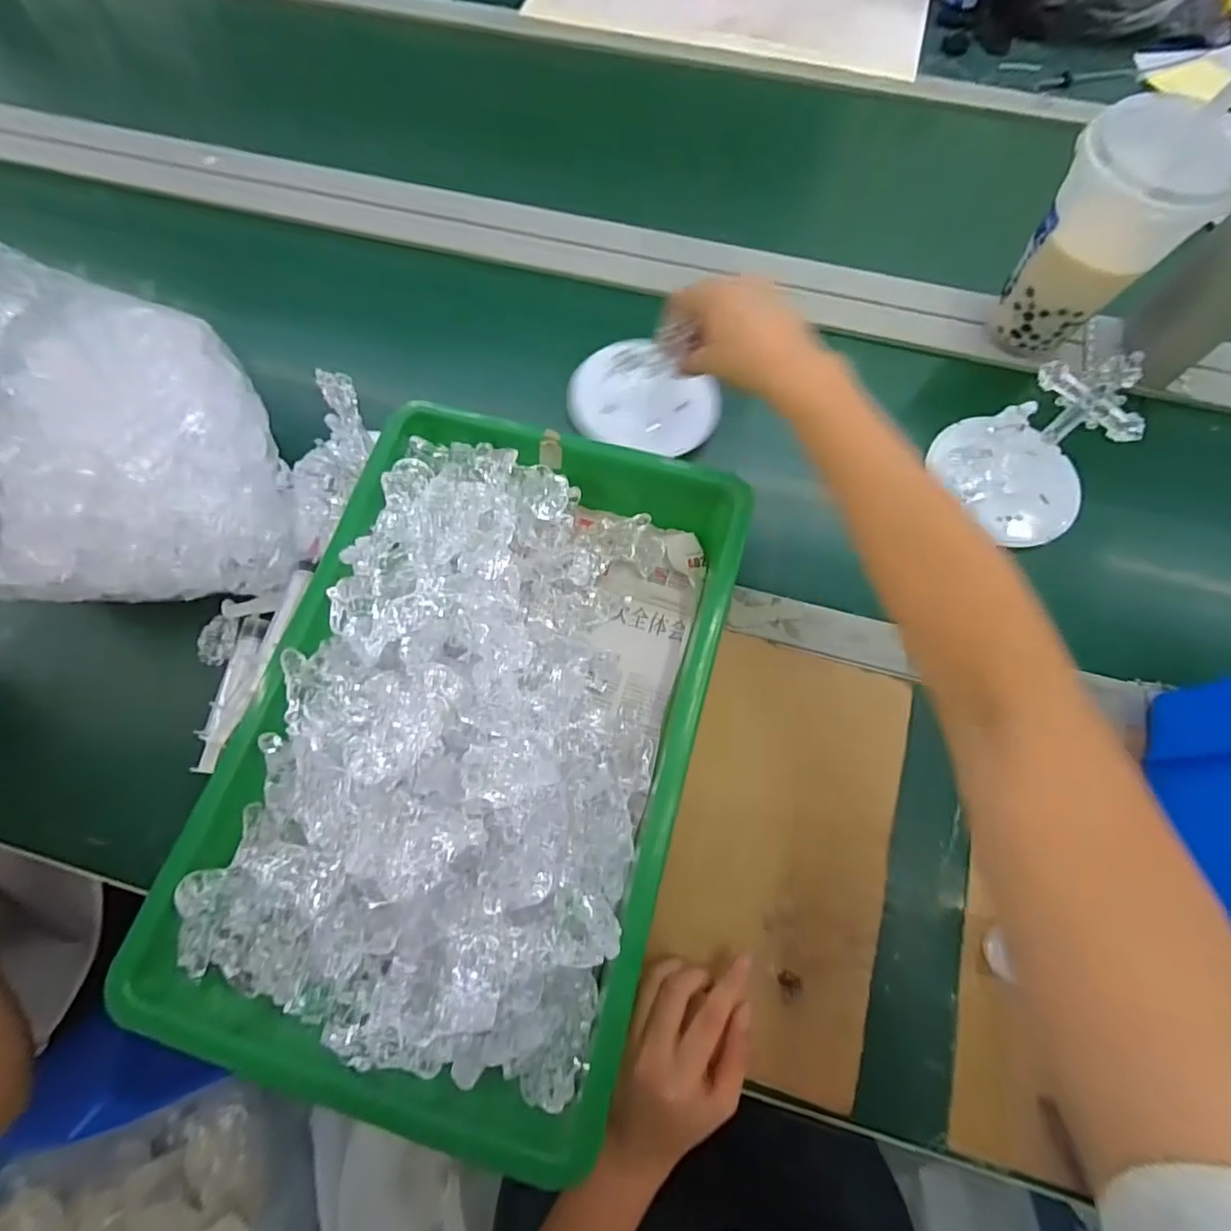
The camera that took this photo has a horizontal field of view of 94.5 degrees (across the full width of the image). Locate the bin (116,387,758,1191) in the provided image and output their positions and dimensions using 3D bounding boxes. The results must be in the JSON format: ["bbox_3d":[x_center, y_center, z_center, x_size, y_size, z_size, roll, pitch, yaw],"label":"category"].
[{"bbox_3d":[-0.086,0.073,0.386,0.267,0.091,0.422,15,71,5],"label":"bin"}]

